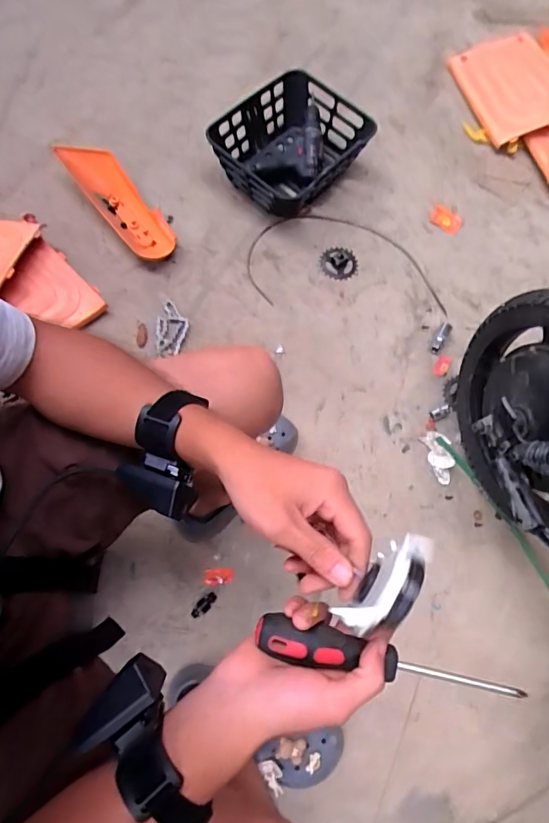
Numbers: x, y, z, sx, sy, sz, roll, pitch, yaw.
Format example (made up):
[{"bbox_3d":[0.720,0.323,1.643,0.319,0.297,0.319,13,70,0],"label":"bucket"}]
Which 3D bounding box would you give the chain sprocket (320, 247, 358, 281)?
[{"bbox_3d":[0.145,-0.334,1.051,0.080,0.005,0.078,0,81,1],"label":"chain sprocket"}]

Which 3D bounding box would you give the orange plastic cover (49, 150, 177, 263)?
[{"bbox_3d":[-0.340,-0.466,1.028,0.103,0.076,0.340,-37,78,-15],"label":"orange plastic cover"}]

